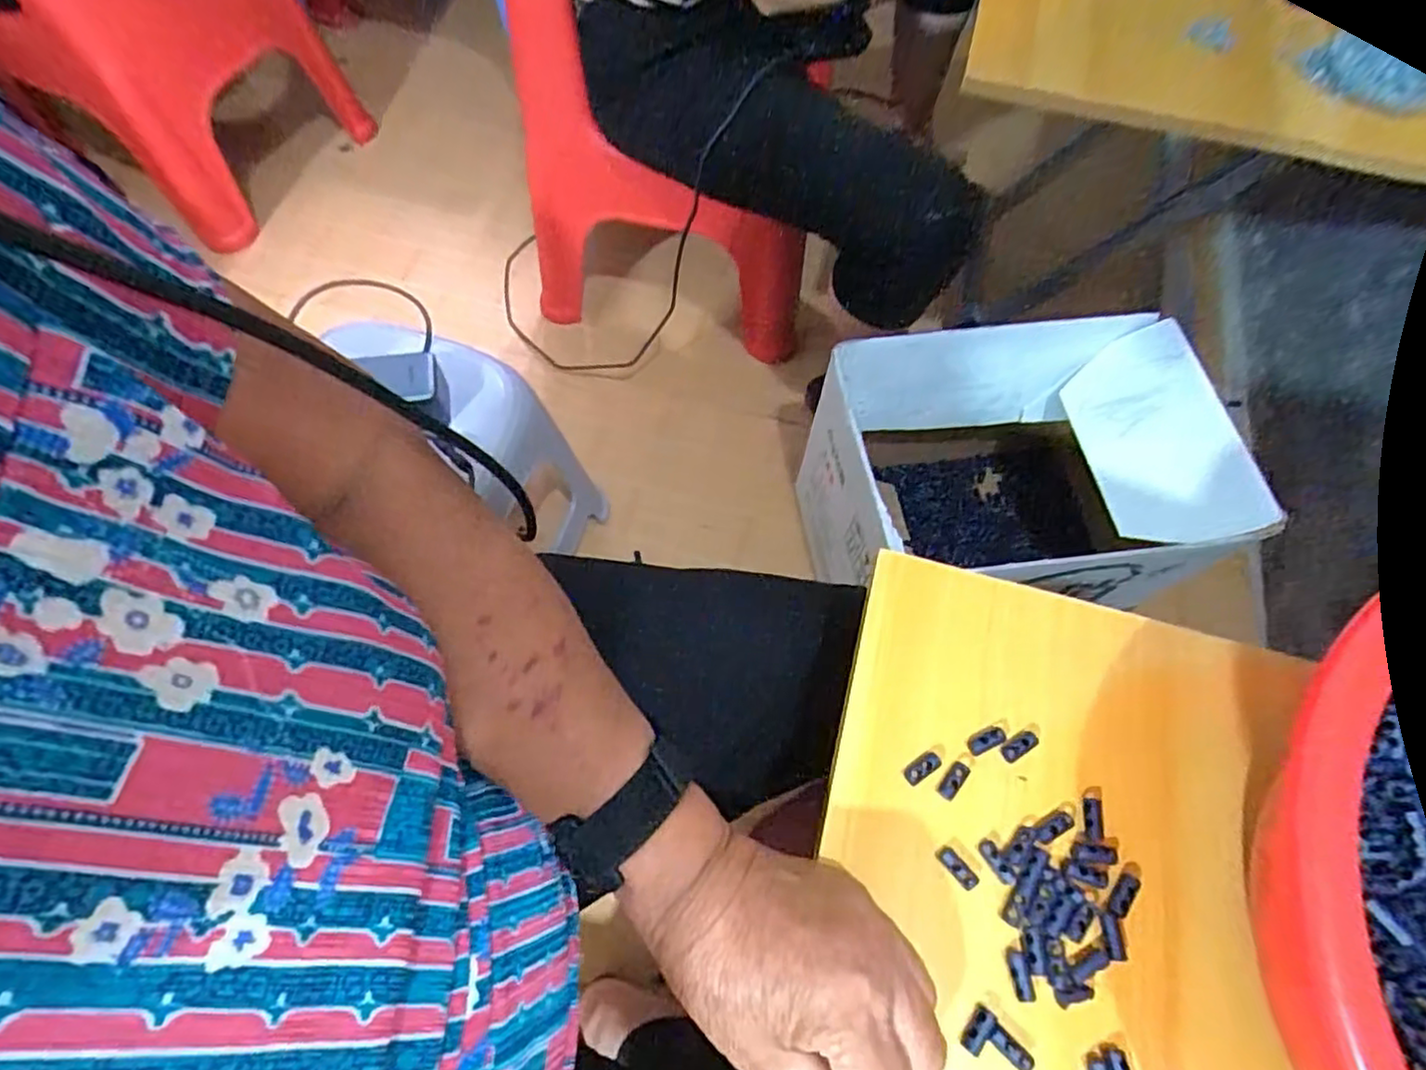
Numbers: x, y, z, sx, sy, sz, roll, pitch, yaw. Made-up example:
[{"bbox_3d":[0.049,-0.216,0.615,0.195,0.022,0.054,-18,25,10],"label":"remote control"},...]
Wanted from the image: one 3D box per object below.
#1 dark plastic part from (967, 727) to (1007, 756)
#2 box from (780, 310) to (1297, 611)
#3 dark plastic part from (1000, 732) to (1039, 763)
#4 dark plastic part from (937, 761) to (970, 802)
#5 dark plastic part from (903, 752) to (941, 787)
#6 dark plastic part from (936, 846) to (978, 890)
[{"bbox_3d":[0.137,0.102,0.340,0.021,0.004,0.009,-21,65,-12],"label":"dark plastic part"},{"bbox_3d":[0.340,-0.045,0.841,0.404,0.301,0.296,-6,63,-4],"label":"box"},{"bbox_3d":[0.152,0.105,0.339,0.020,0.004,0.009,-30,67,-15],"label":"dark plastic part"},{"bbox_3d":[0.117,0.119,0.332,0.009,0.004,0.019,35,67,16],"label":"dark plastic part"},{"bbox_3d":[0.103,0.115,0.334,0.020,0.004,0.010,-33,67,-17],"label":"dark plastic part"},{"bbox_3d":[0.113,0.154,0.315,0.008,0.004,0.020,-38,69,-18],"label":"dark plastic part"}]

